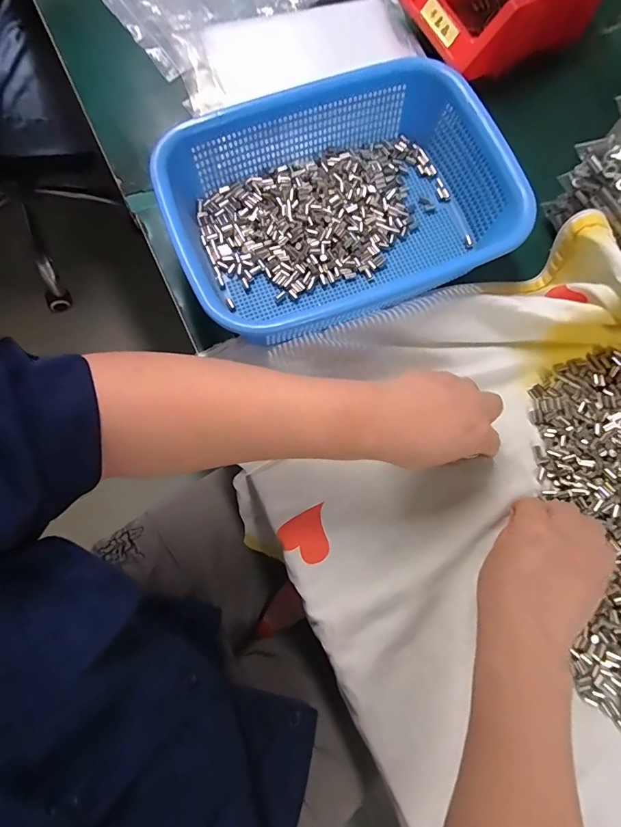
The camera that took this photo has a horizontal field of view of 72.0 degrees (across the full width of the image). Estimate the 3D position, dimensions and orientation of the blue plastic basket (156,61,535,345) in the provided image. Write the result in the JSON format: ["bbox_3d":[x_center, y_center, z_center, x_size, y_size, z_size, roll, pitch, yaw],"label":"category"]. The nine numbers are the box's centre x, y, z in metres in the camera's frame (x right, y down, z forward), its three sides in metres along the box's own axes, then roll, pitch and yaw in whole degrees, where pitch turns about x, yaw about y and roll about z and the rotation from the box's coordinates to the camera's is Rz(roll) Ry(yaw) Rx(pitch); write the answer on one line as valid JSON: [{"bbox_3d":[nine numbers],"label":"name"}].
[{"bbox_3d":[0.024,-0.187,0.383,0.287,0.076,0.190,-18,79,-5],"label":"blue plastic basket"}]

